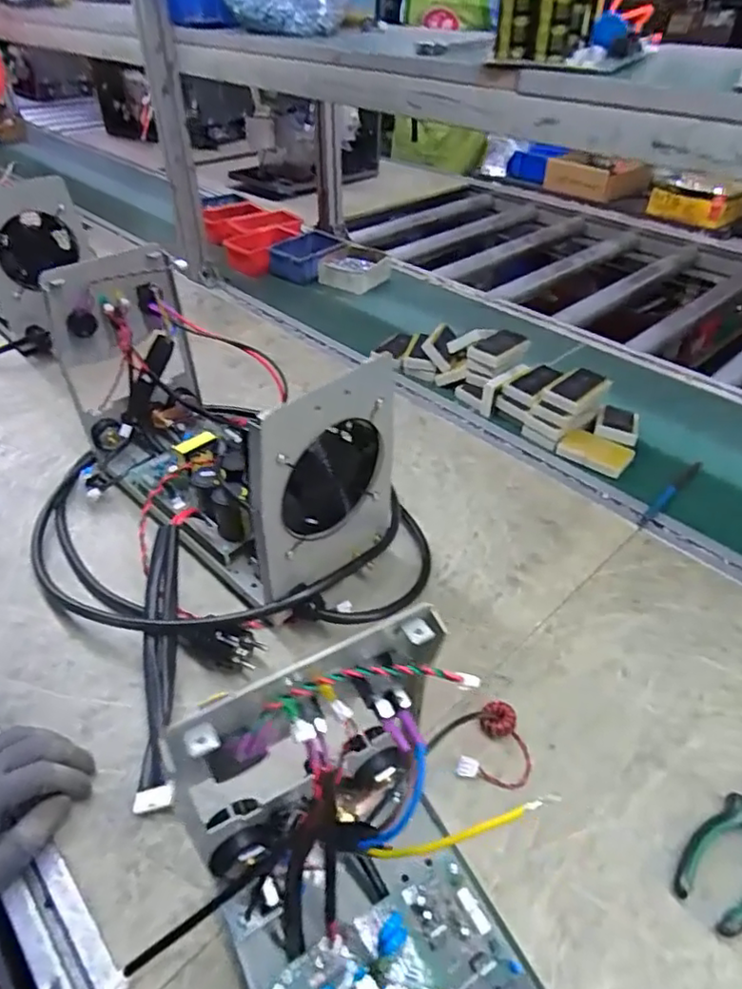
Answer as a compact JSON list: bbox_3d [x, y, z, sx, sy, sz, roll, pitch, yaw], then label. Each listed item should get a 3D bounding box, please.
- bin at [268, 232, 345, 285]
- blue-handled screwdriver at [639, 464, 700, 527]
[{"bbox_3d":[-0.128,-0.470,1.204,0.097,0.061,0.140,23,47,25],"label":"bin"},{"bbox_3d":[0.353,-0.002,0.707,0.143,0.009,0.013,-31,49,-29],"label":"blue-handled screwdriver"}]

